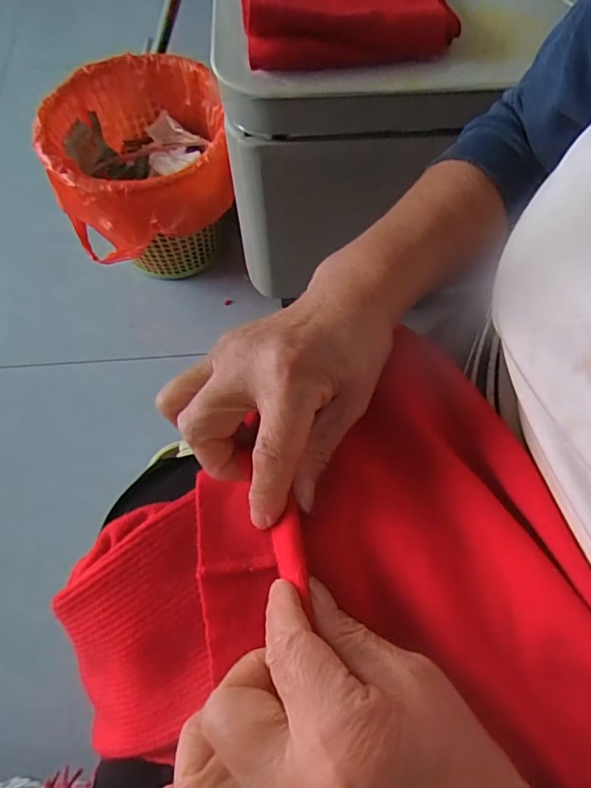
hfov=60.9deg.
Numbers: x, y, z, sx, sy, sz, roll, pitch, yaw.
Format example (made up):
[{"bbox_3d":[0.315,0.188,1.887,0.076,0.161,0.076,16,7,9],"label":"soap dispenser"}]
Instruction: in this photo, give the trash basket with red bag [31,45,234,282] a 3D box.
[{"bbox_3d":[-0.243,-0.348,0.846,0.265,0.250,0.305,-9,66,-3],"label":"trash basket with red bag"}]

